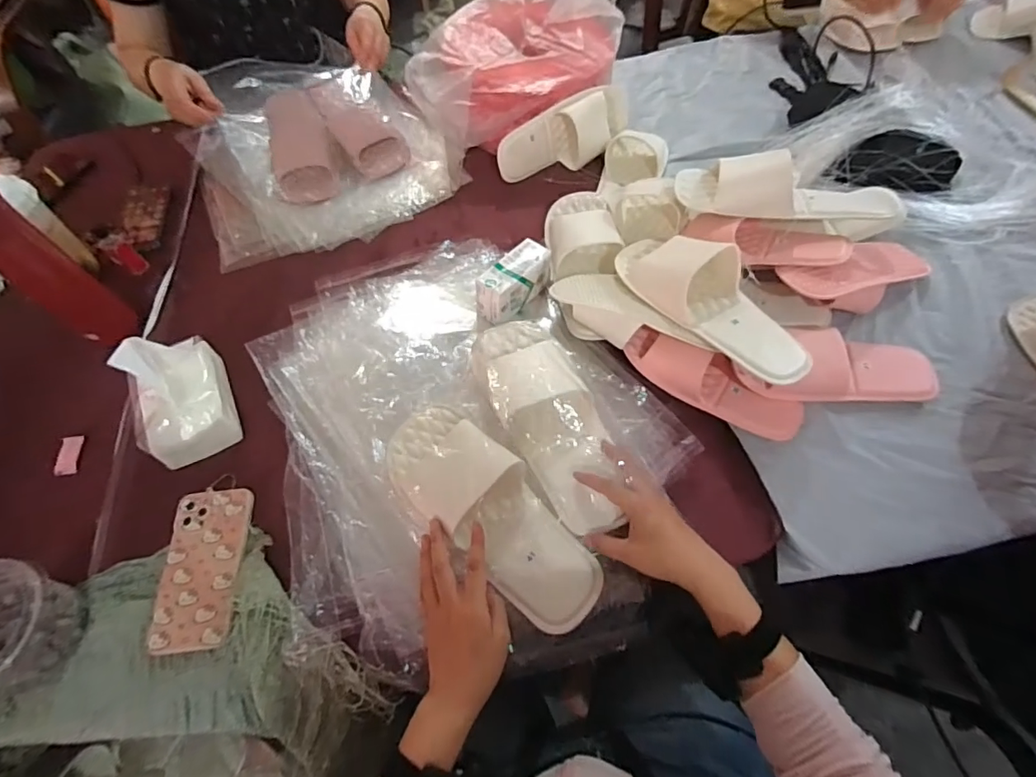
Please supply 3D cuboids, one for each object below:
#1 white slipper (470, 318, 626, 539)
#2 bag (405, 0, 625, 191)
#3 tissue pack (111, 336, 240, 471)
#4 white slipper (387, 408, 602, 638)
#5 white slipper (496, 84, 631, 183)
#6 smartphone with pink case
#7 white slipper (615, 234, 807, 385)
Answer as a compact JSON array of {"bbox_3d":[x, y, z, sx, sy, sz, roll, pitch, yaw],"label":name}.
[{"bbox_3d":[0.033,0.026,0.551,0.108,0.066,0.260,-23,72,-9],"label":"white slipper"},{"bbox_3d":[0.000,-0.522,0.819,0.334,0.144,0.238,-26,62,-11],"label":"bag"},{"bbox_3d":[-0.404,0.006,0.582,0.096,0.115,0.126,-27,62,-11],"label":"tissue pack"},{"bbox_3d":[-0.028,0.123,0.510,0.269,0.066,0.103,44,71,12],"label":"white slipper"},{"bbox_3d":[0.076,-0.401,0.801,0.226,0.091,0.059,-22,62,-9],"label":"white slipper"},{"bbox_3d":[-0.336,0.188,0.529,0.086,0.015,0.160,-10,60,-2],"label":"smartphone with pink case"},{"bbox_3d":[0.227,-0.111,0.593,0.105,0.066,0.264,-41,66,-18],"label":"white slipper"}]

